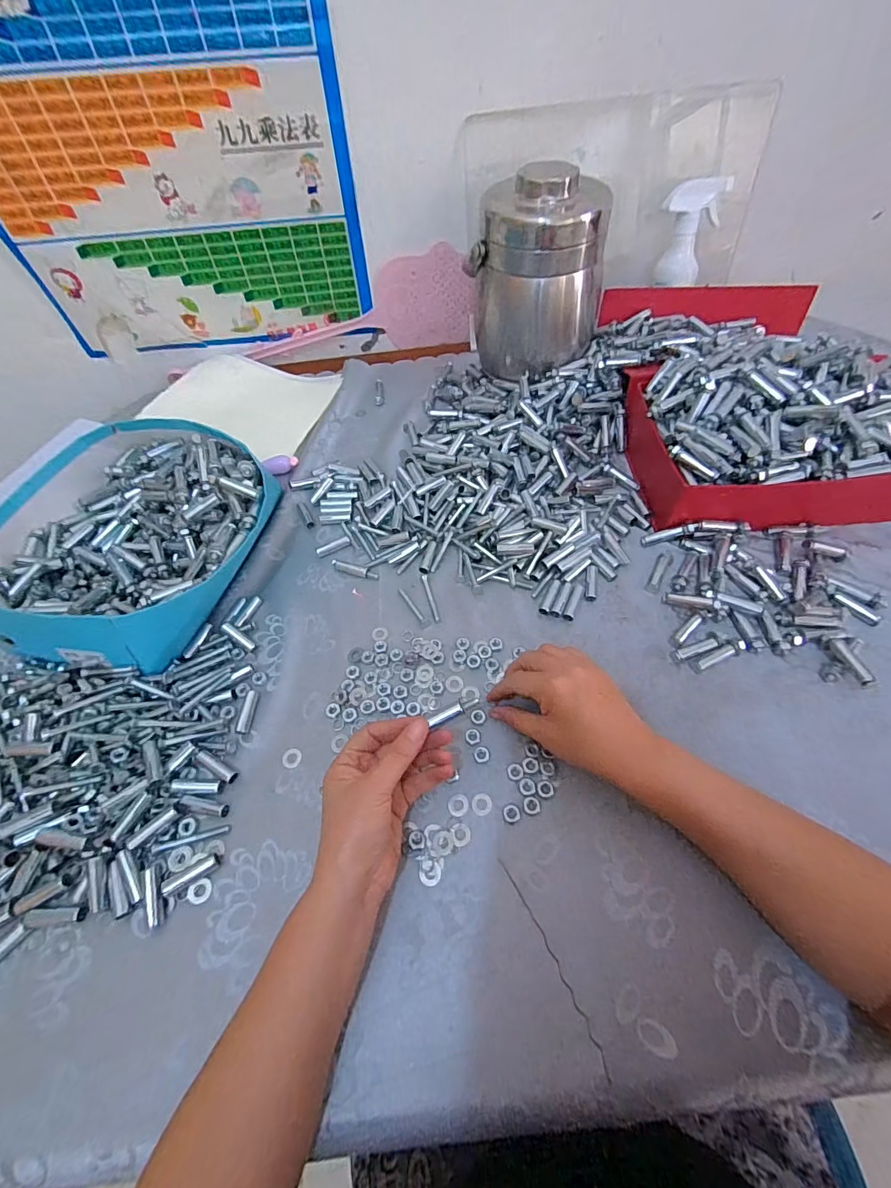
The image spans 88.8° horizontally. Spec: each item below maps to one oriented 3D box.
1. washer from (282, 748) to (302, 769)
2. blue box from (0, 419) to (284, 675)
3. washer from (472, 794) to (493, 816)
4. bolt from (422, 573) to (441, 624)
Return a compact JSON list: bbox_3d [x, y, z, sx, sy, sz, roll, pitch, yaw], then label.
[{"bbox_3d":[-0.135,0.144,0.398,0.017,0.004,0.017,-2,58,3],"label":"washer"},{"bbox_3d":[-0.341,-0.062,0.496,0.284,0.080,0.284,19,59,16],"label":"blue box"},{"bbox_3d":[0.029,0.171,0.369,0.016,0.004,0.016,-2,56,3],"label":"washer"},{"bbox_3d":[-0.015,0.004,0.476,0.006,0.004,0.061,-14,58,-5],"label":"bolt"}]

